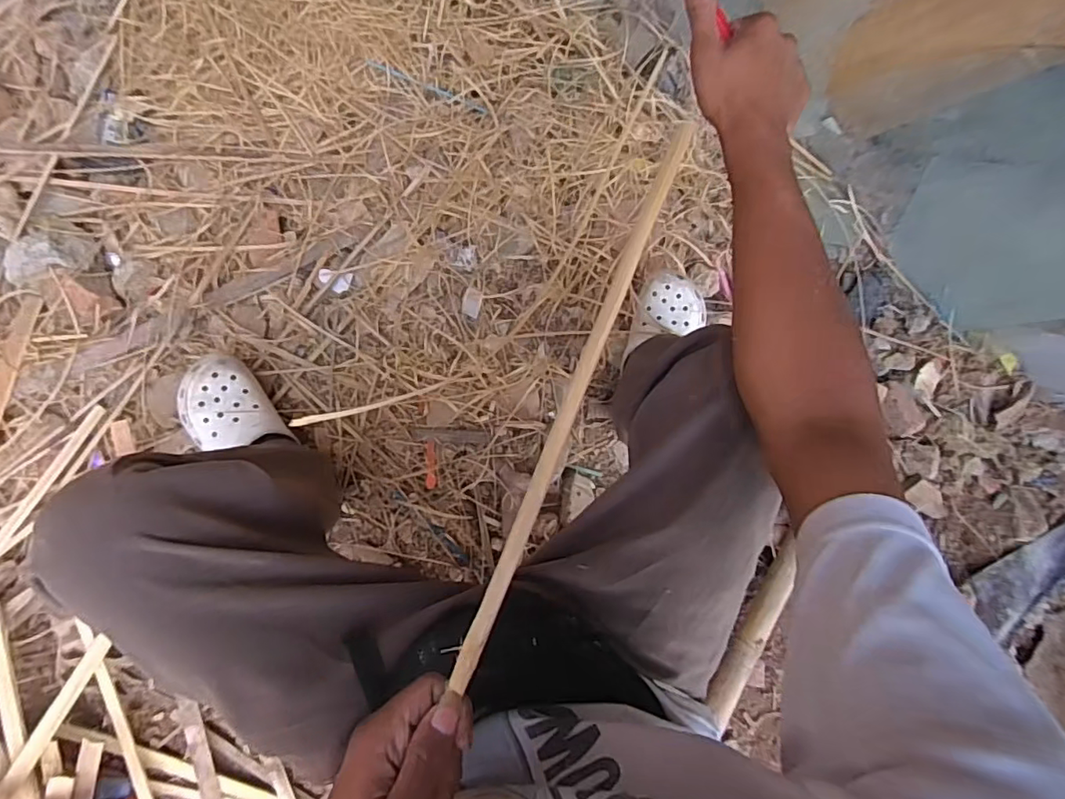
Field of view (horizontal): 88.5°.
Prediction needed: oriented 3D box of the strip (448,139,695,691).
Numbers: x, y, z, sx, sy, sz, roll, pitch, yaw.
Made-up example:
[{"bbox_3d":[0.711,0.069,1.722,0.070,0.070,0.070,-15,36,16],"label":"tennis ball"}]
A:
[{"bbox_3d":[0.028,-0.007,0.335,0.013,0.010,0.366,23,83,-3],"label":"strip"}]

